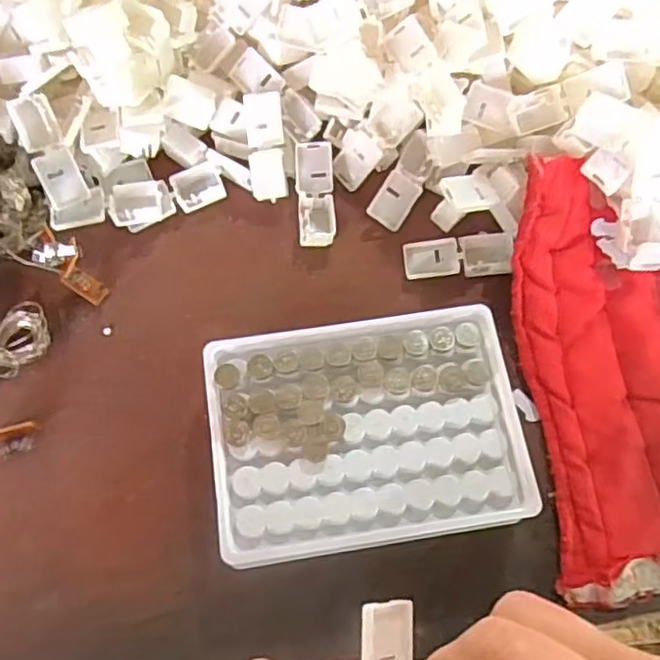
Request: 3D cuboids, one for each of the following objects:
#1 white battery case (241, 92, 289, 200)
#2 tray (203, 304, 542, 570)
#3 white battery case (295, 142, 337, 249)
[{"bbox_3d":[-0.034,-0.098,0.354,0.020,0.011,0.055,-5,94,-2],"label":"white battery case"},{"bbox_3d":[0.015,0.045,0.294,0.129,0.031,0.097,-8,74,-3],"label":"tray"},{"bbox_3d":[-0.007,-0.073,0.352,0.019,0.007,0.057,-3,70,0],"label":"white battery case"}]

